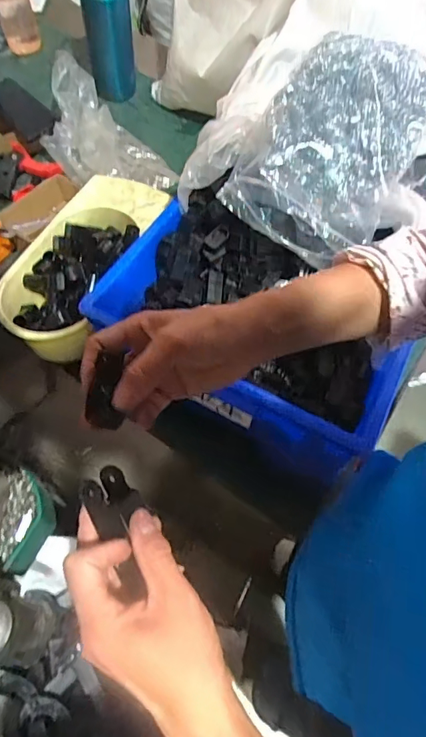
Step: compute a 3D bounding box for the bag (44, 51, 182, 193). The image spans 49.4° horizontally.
[{"bbox_3d":[-0.166,-0.383,0.759,0.201,0.146,0.133,14,62,7],"label":"bag"}]

